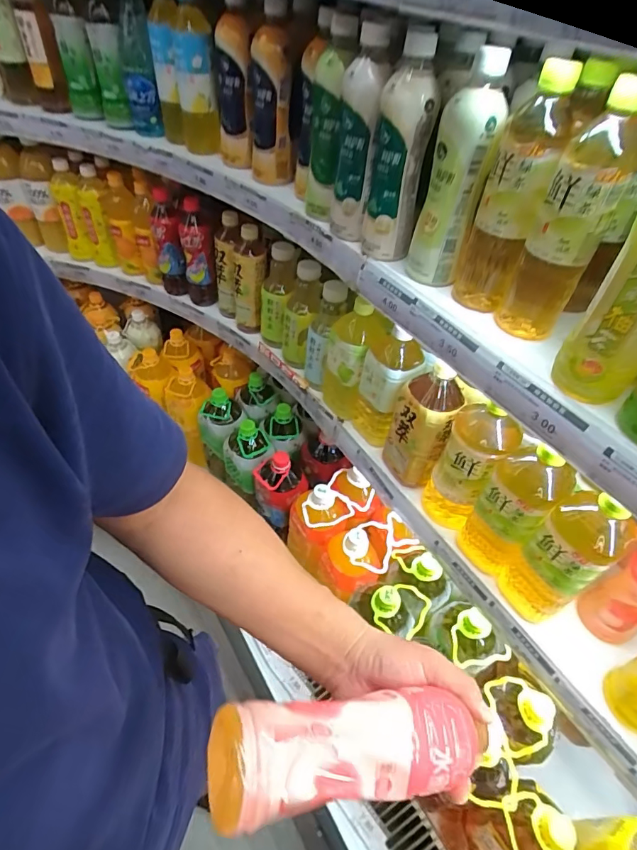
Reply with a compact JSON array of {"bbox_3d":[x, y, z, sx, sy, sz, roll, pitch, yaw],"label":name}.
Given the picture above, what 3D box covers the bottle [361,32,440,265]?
[{"bbox_3d":[0.095,-0.319,0.539,0.065,0.220,0.079,8,47,5],"label":"bottle"}]

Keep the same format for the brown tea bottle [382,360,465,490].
[{"bbox_3d":[0.153,0.000,0.678,0.086,0.205,0.076,15,48,12],"label":"brown tea bottle"}]

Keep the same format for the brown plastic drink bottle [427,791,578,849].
[{"bbox_3d":[0.248,0.579,0.637,0.079,0.319,0.098,-17,50,-18],"label":"brown plastic drink bottle"}]

